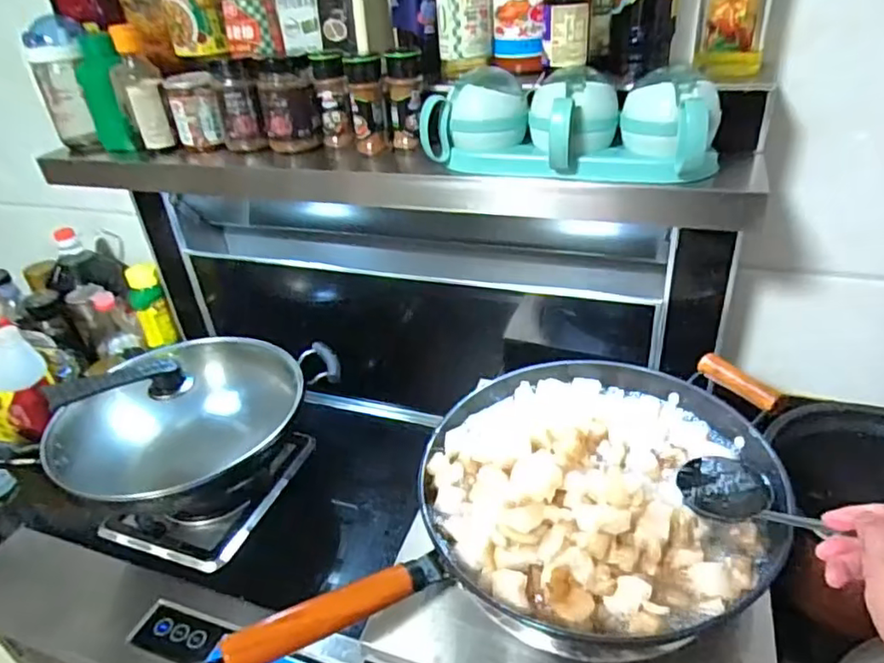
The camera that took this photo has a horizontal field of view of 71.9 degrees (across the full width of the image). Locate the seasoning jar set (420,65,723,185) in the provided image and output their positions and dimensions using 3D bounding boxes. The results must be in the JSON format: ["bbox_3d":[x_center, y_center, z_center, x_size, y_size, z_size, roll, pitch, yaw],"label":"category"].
[{"bbox_3d":[0.122,-0.200,0.592,0.263,0.088,0.101,12,37,25],"label":"seasoning jar set"}]

